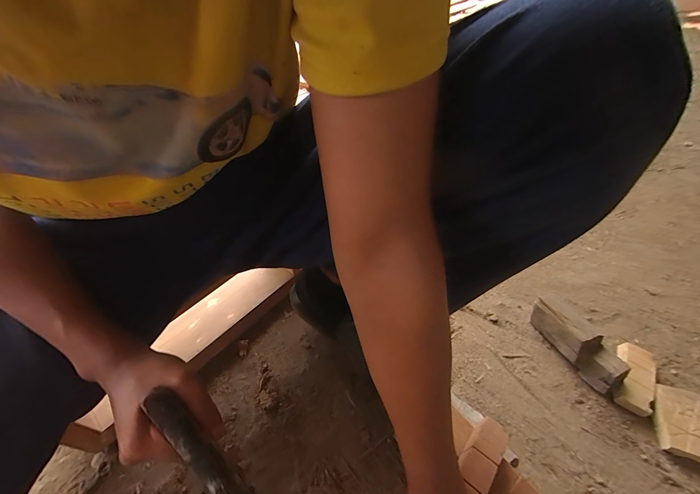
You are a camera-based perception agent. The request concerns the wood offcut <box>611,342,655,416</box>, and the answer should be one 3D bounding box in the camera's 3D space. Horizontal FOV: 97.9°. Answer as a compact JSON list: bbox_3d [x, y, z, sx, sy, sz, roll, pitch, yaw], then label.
[{"bbox_3d":[0.445,0.206,0.480,0.046,0.028,0.108,28,54,25],"label":"wood offcut"}]

